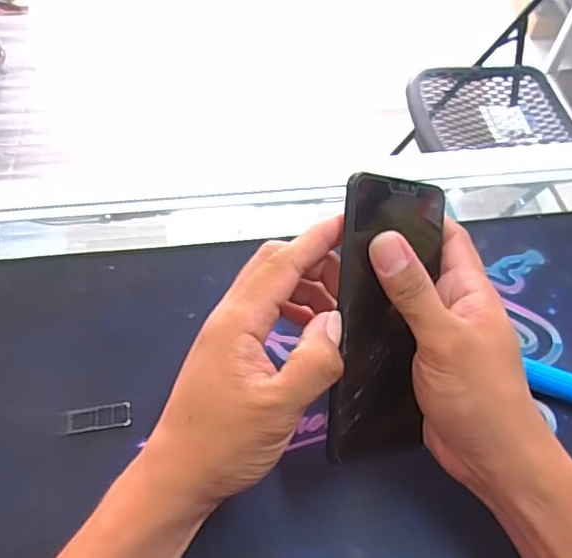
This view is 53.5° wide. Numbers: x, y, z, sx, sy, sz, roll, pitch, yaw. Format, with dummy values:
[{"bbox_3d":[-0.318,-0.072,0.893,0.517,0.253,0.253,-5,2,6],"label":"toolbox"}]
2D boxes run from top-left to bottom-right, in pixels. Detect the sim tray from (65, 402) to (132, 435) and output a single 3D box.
[{"bbox_3d":[-0.119,0.088,0.360,0.040,0.004,0.016,-7,57,-8],"label":"sim tray"}]

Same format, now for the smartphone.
[{"bbox_3d":[0.054,0.021,0.306,0.063,0.008,0.148,2,93,-34],"label":"smartphone"}]

